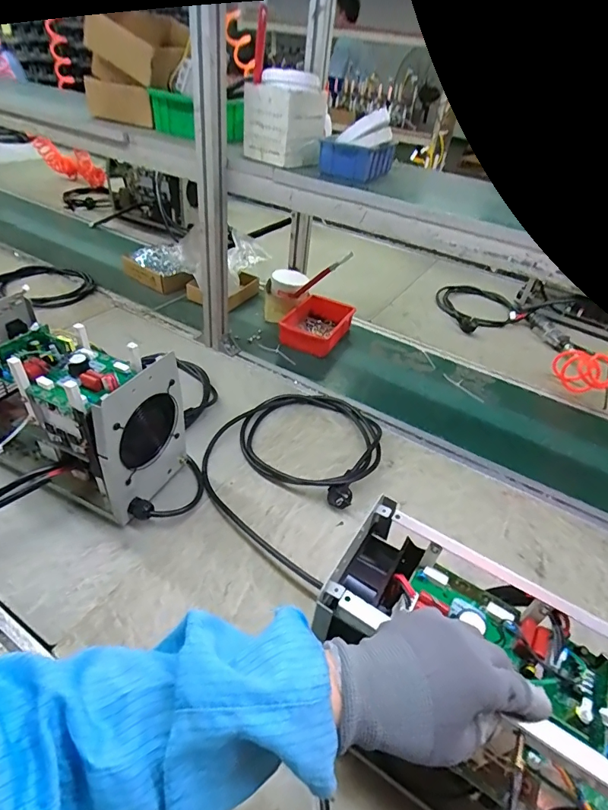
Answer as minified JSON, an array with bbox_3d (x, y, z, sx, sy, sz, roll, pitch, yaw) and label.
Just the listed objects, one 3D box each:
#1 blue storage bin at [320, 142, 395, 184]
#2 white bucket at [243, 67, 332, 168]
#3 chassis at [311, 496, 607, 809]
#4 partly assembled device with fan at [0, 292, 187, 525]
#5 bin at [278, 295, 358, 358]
[{"bbox_3d":[0.095,-0.425,0.745,0.089,0.051,0.134,25,43,20],"label":"blue storage bin"},{"bbox_3d":[-0.029,-0.493,0.745,0.112,0.126,0.112,33,46,27],"label":"white bucket"},{"bbox_3d":[0.159,0.269,0.400,0.307,0.230,0.145,29,45,24],"label":"chassis"},{"bbox_3d":[-0.348,0.005,0.647,0.306,0.237,0.160,21,42,16],"label":"partly assembled device with fan"},{"bbox_3d":[0.034,-0.202,1.090,0.140,0.062,0.194,22,42,17],"label":"bin"}]

